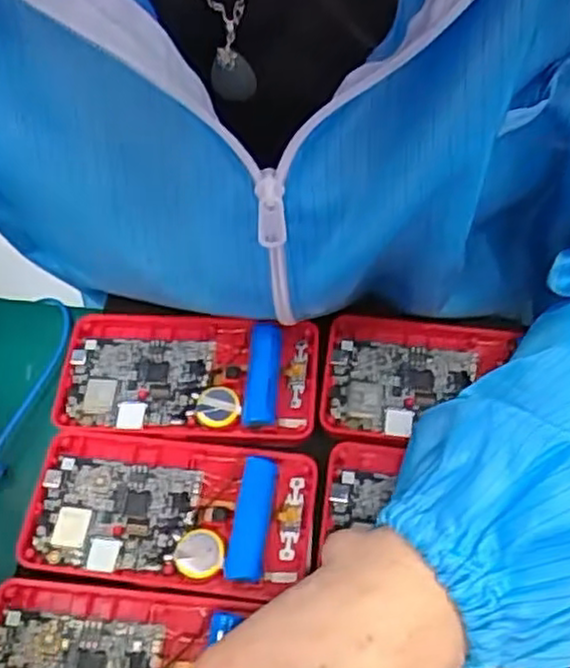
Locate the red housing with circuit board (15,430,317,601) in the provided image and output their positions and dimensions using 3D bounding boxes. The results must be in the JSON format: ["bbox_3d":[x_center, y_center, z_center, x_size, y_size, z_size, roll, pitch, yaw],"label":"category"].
[{"bbox_3d":[-0.049,0.076,0.308,0.120,0.013,0.063,6,60,4],"label":"red housing with circuit board"}]

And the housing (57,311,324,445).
[{"bbox_3d":[-0.046,0.019,0.343,0.120,0.015,0.062,5,60,3],"label":"housing"}]

